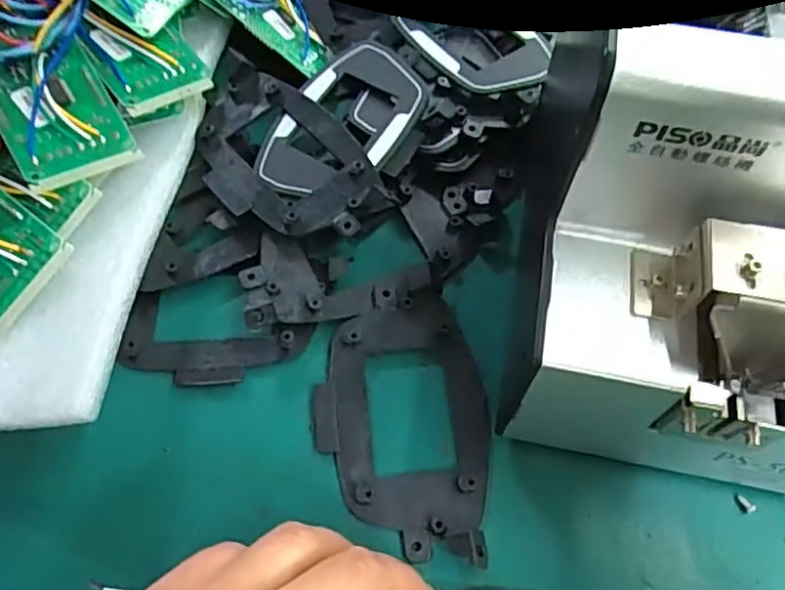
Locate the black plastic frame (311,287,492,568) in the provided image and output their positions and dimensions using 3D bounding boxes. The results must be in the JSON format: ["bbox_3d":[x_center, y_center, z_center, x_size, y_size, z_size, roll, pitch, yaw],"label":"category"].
[{"bbox_3d":[0.005,0.050,0.267,0.072,0.007,0.111,-1,60,-1],"label":"black plastic frame"}]

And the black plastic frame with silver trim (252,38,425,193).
[{"bbox_3d":[-0.023,-0.088,0.324,0.061,0.007,0.103,27,64,15],"label":"black plastic frame with silver trim"}]

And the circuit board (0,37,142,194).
[{"bbox_3d":[-0.156,-0.088,0.288,0.049,0.010,0.078,-30,86,-25],"label":"circuit board"}]

